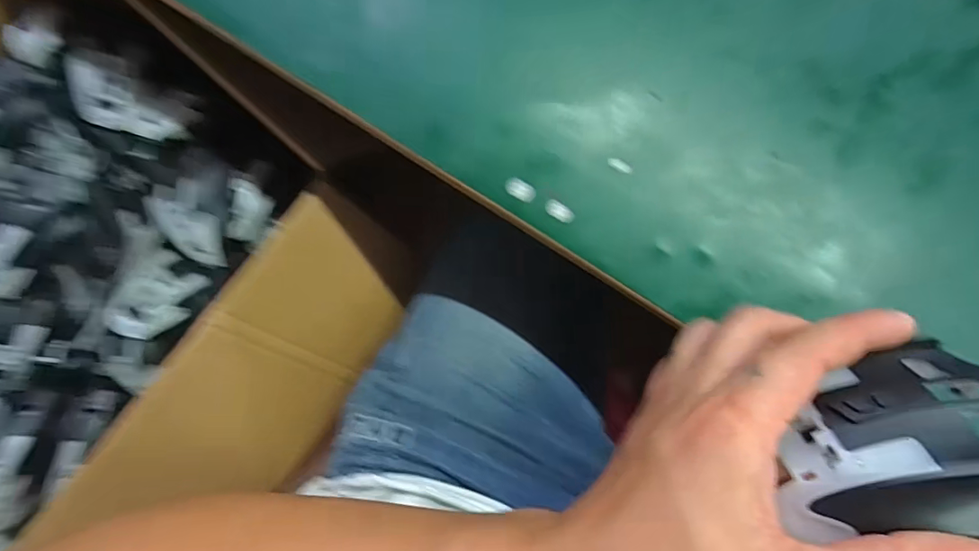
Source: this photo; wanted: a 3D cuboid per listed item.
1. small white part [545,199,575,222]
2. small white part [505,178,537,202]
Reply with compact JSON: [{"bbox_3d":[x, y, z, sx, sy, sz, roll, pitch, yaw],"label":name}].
[{"bbox_3d":[0.042,-0.038,0.295,0.018,0.004,0.010,33,87,3],"label":"small white part"},{"bbox_3d":[0.019,-0.051,0.297,0.018,0.005,0.011,30,87,2],"label":"small white part"}]

